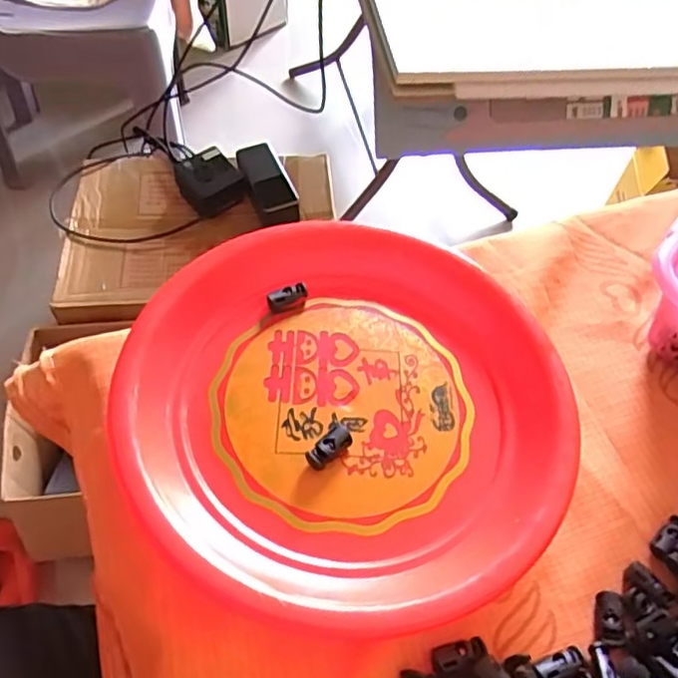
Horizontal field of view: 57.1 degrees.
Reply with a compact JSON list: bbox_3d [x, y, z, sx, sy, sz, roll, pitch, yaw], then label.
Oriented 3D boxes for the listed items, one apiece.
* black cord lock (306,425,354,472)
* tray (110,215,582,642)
[{"bbox_3d":[-0.004,0.061,0.351,0.030,0.007,0.014,-36,66,-24],"label":"black cord lock"},{"bbox_3d":[0.006,0.036,0.367,0.245,0.031,0.250,-1,57,-5],"label":"tray"}]

